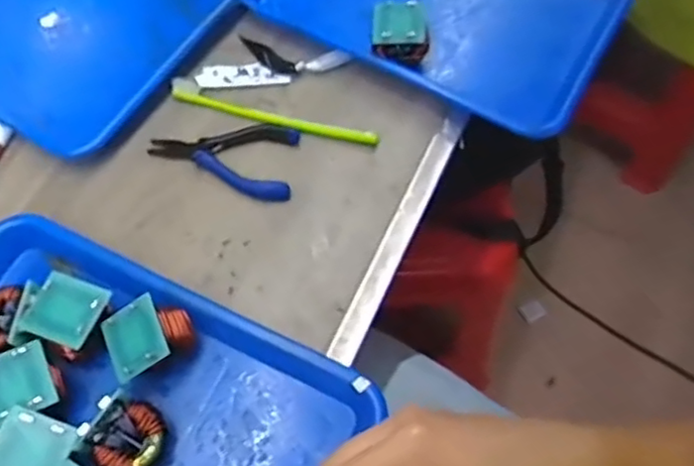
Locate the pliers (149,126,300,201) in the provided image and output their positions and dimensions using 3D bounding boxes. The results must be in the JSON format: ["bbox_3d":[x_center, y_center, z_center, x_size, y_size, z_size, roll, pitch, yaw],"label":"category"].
[{"bbox_3d":[-0.106,-0.066,0.547,0.122,0.006,0.071,6,64,2],"label":"pliers"}]

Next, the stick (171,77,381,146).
[{"bbox_3d":[-0.066,-0.104,0.562,0.189,0.011,0.022,18,65,7],"label":"stick"}]

